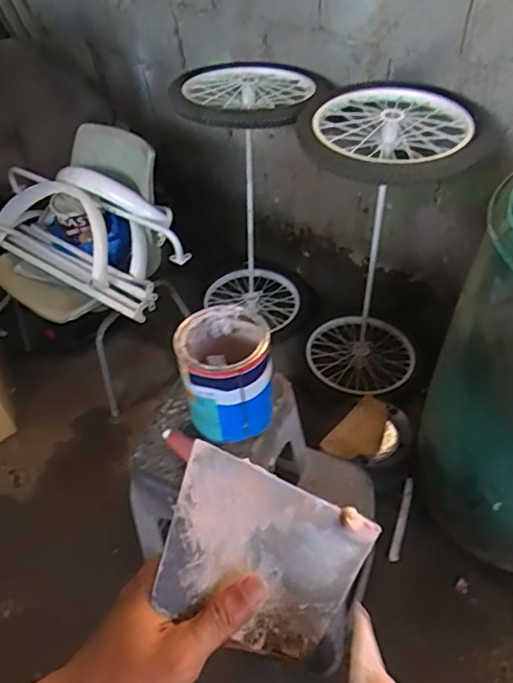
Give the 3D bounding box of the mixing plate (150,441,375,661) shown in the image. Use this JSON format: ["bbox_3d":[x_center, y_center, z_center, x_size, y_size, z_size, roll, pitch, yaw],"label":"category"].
[{"bbox_3d":[0.005,0.140,0.348,0.139,0.005,0.102,28,77,-17],"label":"mixing plate"}]

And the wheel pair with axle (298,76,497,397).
[{"bbox_3d":[0.370,-0.245,1.611,0.456,0.889,0.382,6,49,11],"label":"wheel pair with axle"}]

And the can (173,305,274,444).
[{"bbox_3d":[-0.053,0.056,1.003,0.160,0.183,0.166,-9,47,-3],"label":"can"}]

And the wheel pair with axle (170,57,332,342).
[{"bbox_3d":[-0.002,-0.409,1.805,0.430,0.886,0.418,-6,48,1],"label":"wheel pair with axle"}]

